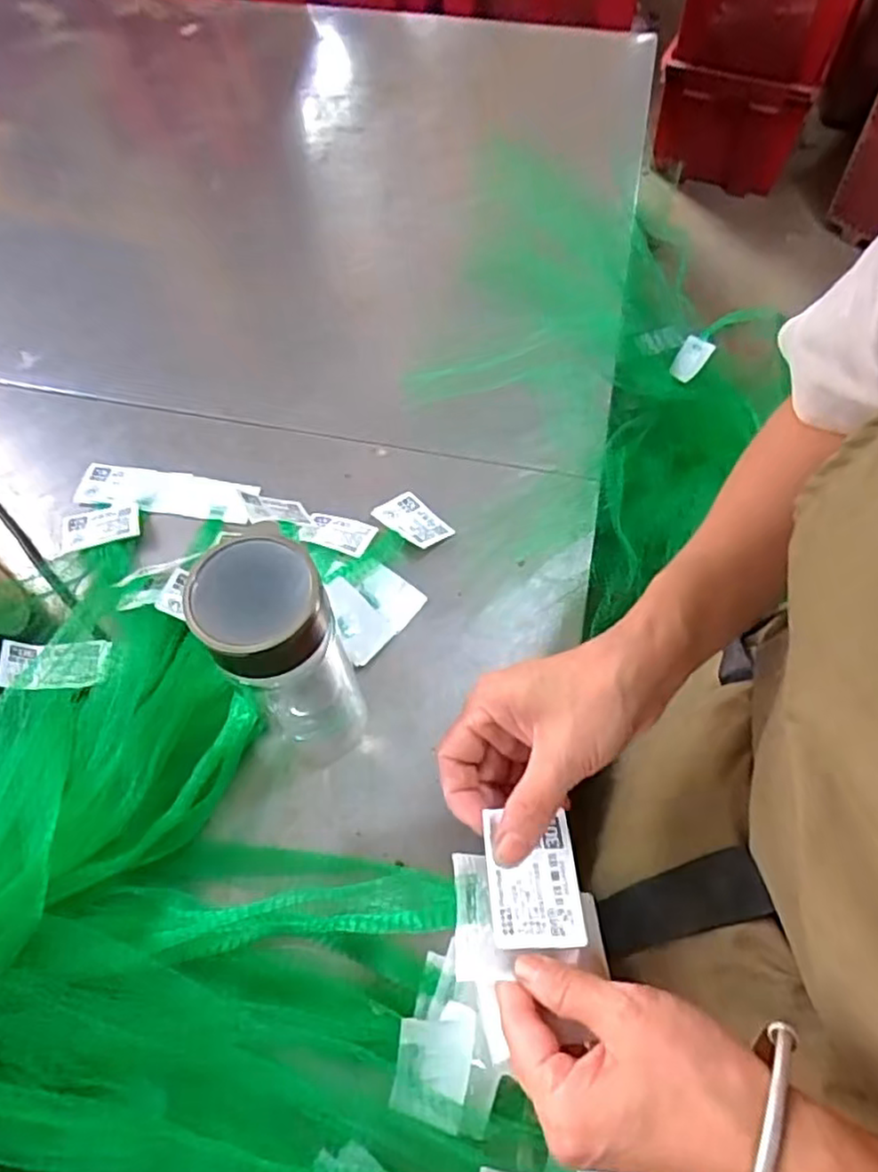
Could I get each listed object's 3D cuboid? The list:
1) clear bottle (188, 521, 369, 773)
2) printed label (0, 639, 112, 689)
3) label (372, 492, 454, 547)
[{"bbox_3d":[-0.085,0.050,0.405,0.068,0.202,0.062,0,61,0],"label":"clear bottle"},{"bbox_3d":[-0.244,0.049,0.429,0.059,0.009,0.036,3,44,-25],"label":"printed label"},{"bbox_3d":[-0.020,-0.055,0.560,0.060,0.004,0.042,40,55,23],"label":"label"}]

